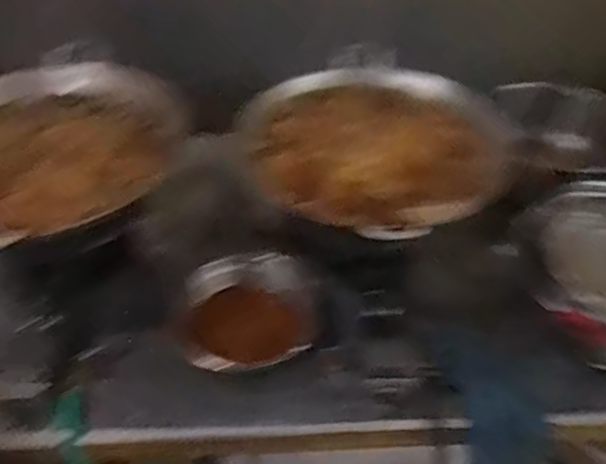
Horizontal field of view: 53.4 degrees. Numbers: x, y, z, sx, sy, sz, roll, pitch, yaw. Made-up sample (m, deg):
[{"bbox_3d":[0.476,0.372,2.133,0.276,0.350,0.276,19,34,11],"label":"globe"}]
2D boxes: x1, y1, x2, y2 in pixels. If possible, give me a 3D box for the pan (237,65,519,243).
[{"bbox_3d":[0.123,-0.155,1.087,0.385,0.100,0.457,-30,52,-28],"label":"pan"}]

